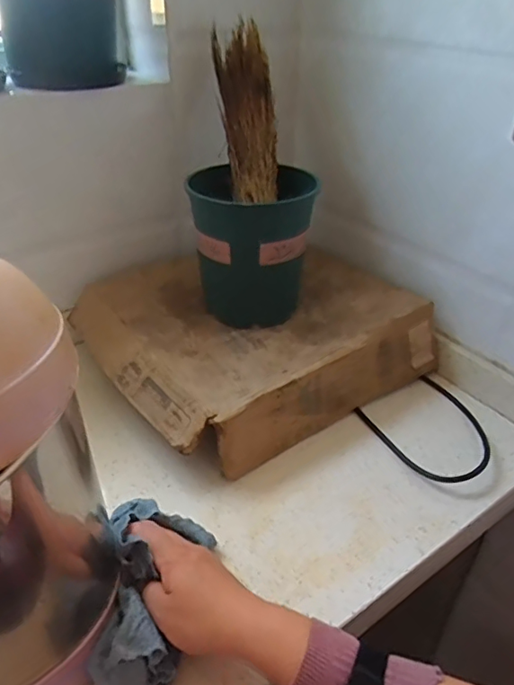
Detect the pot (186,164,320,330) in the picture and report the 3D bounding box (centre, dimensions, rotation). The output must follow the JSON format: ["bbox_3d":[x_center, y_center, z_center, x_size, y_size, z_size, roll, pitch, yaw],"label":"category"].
[{"bbox_3d":[-0.006,-0.128,0.697,0.152,0.179,0.142,1,35,-1],"label":"pot"}]

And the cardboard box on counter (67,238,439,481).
[{"bbox_3d":[-0.008,-0.016,0.733,0.403,0.104,0.354,-21,40,-29],"label":"cardboard box on counter"}]

